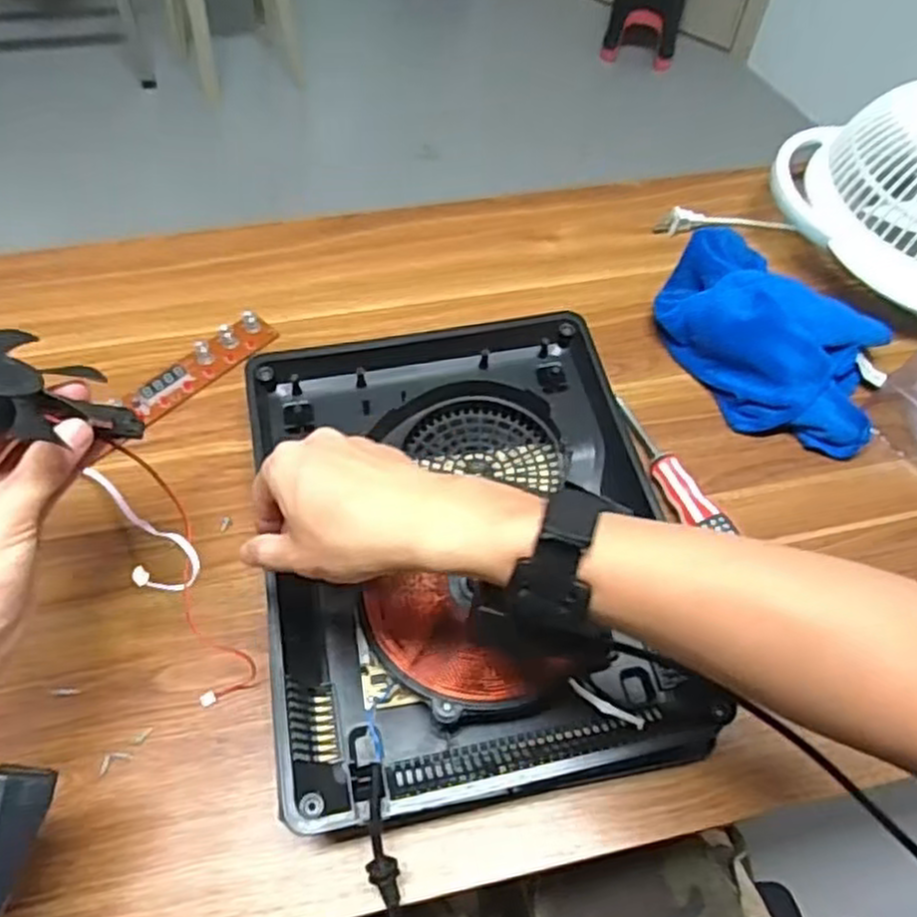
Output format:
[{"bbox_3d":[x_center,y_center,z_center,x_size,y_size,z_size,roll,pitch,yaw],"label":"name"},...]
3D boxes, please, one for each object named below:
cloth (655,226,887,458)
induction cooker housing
[{"bbox_3d":[0.274,-0.108,0.653,0.157,0.066,0.221,-35,65,-22],"label":"cloth"},{"bbox_3d":[0.006,0.052,0.541,0.276,0.057,0.345,-9,58,-8],"label":"induction cooker housing"}]

